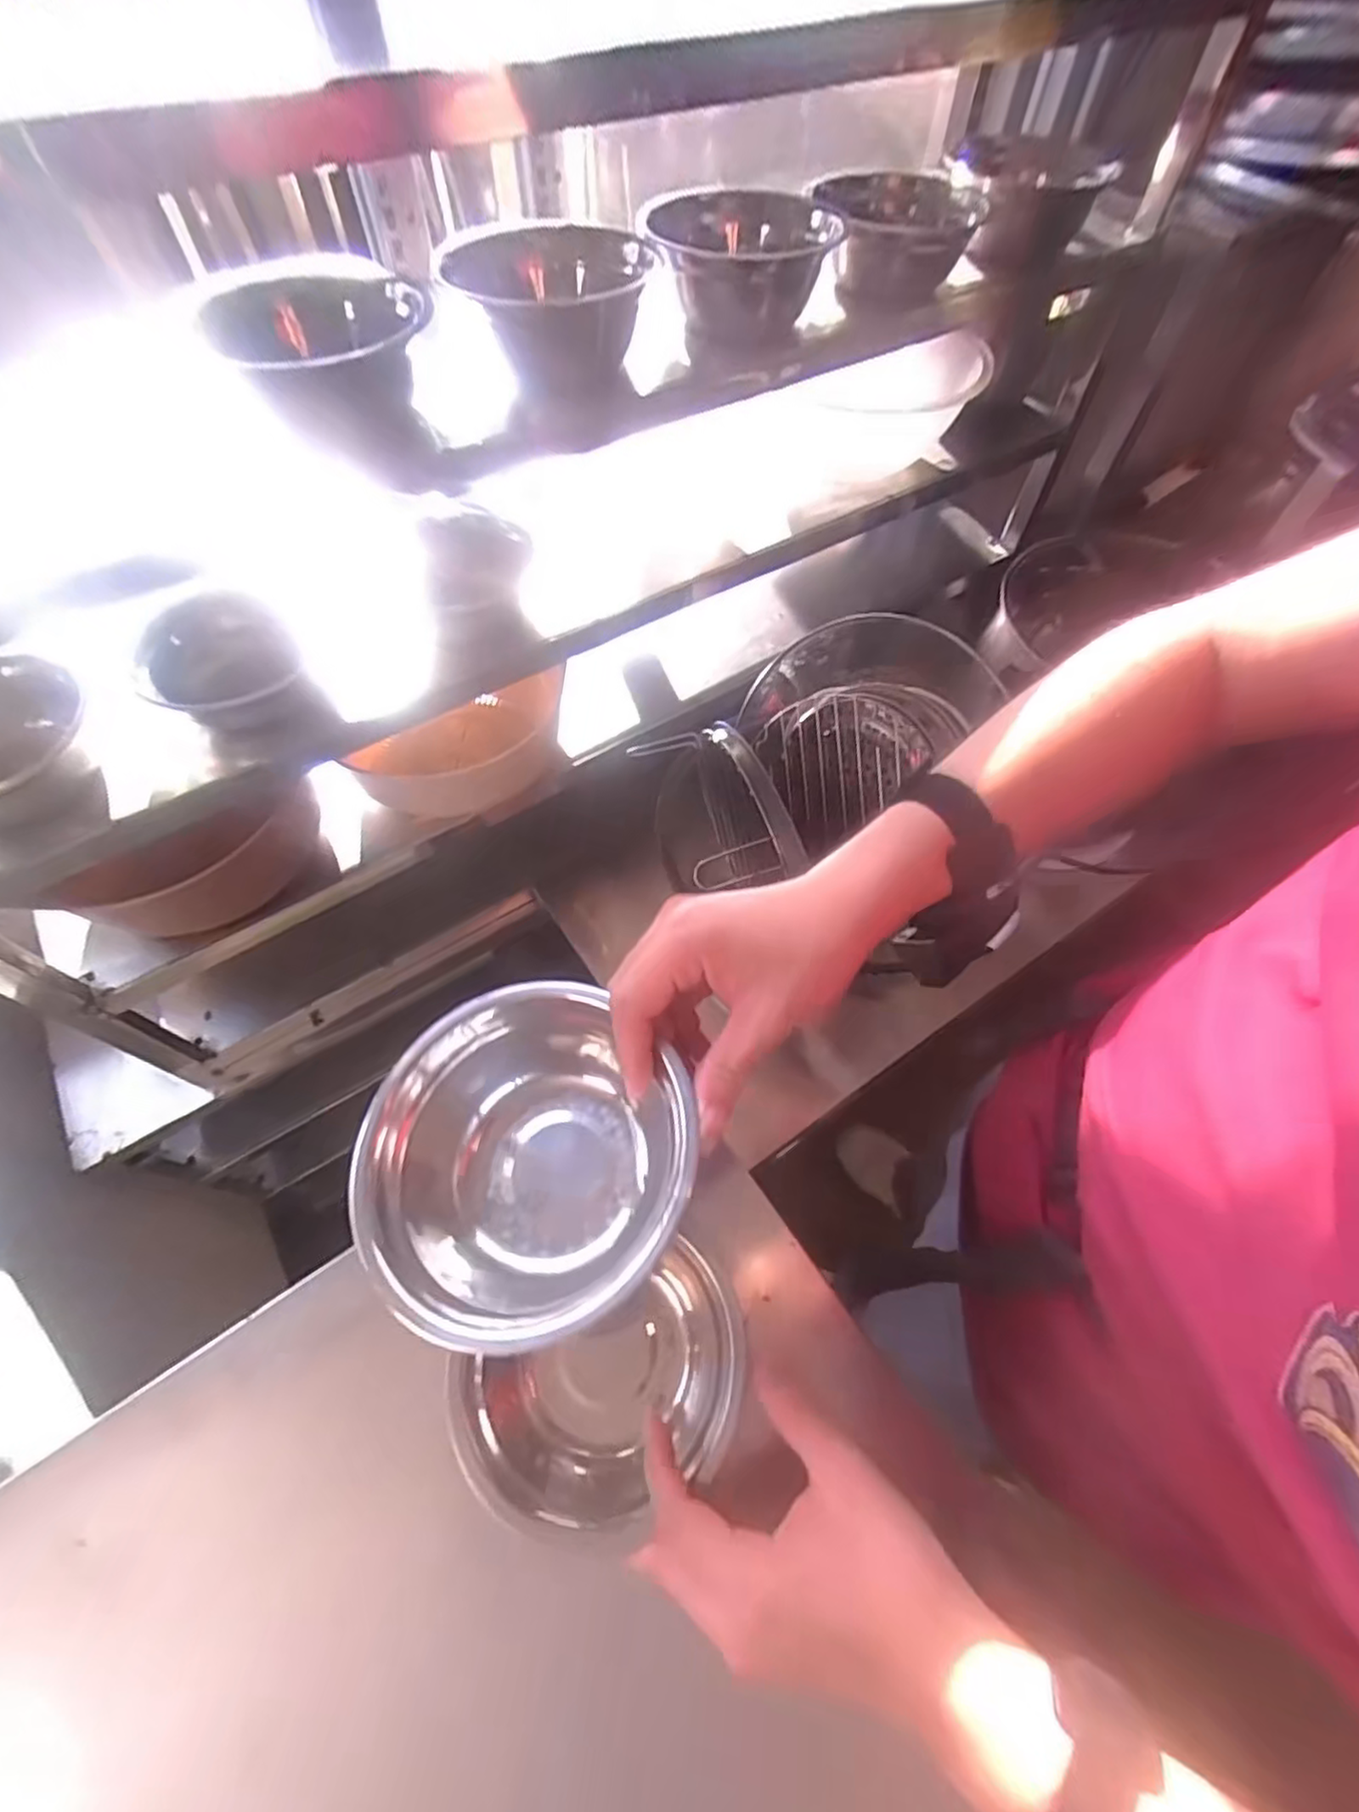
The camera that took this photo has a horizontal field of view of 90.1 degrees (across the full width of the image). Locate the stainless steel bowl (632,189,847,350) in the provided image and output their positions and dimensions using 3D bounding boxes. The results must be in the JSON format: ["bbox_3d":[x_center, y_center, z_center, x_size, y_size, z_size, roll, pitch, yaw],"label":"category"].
[{"bbox_3d":[0.047,-0.484,0.523,0.131,0.079,0.152,13,59,7],"label":"stainless steel bowl"}]

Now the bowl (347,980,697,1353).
[{"bbox_3d":[-0.072,0.119,0.320,0.141,0.063,0.145,0,58,0],"label":"bowl"}]

